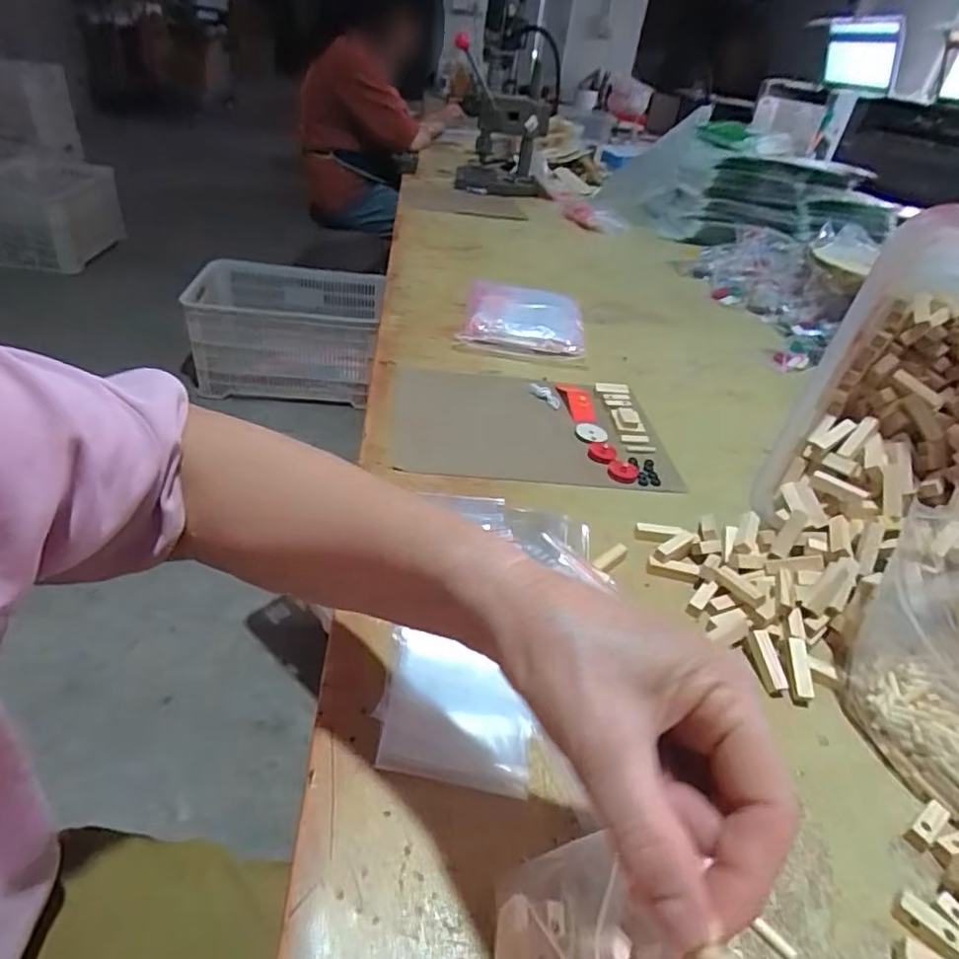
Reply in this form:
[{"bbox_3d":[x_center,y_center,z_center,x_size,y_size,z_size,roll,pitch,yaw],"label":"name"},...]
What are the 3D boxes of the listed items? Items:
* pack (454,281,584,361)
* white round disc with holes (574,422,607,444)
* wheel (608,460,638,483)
[{"bbox_3d":[0.064,-0.229,0.865,0.173,0.044,0.185,11,36,2],"label":"pack"},{"bbox_3d":[0.121,-0.051,0.644,0.035,0.004,0.040,17,37,10],"label":"white round disc with holes"},{"bbox_3d":[0.143,-0.009,0.590,0.030,0.006,0.028,6,37,-4],"label":"wheel"}]

